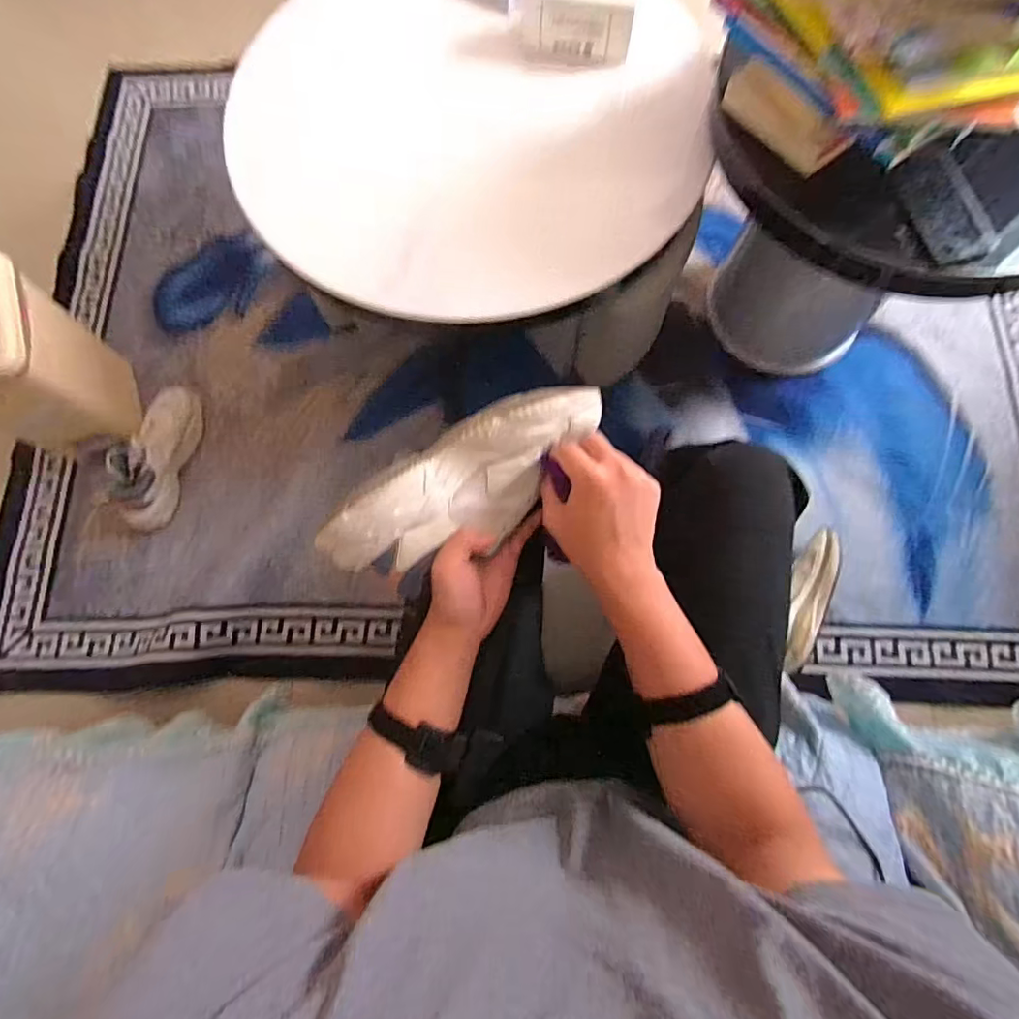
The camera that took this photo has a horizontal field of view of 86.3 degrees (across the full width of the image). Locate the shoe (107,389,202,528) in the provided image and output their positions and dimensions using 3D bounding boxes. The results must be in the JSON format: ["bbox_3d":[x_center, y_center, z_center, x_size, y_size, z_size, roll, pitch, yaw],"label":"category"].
[{"bbox_3d":[-0.725,-0.113,1.109,0.107,0.086,0.299,8,75,3],"label":"shoe"}]

